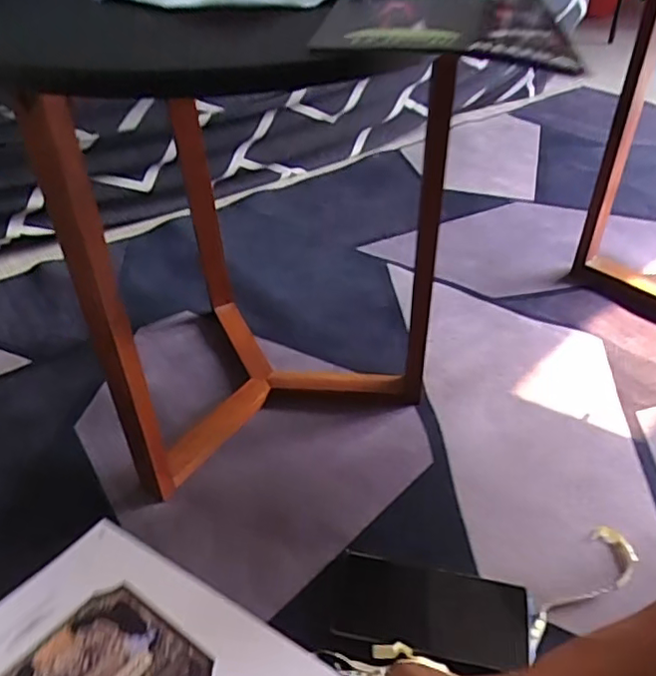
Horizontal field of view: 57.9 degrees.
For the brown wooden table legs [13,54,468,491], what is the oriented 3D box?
[{"bbox_3d":[-0.118,-0.118,0.656,0.319,0.396,0.380,-19,43,-21],"label":"brown wooden table legs"}]

